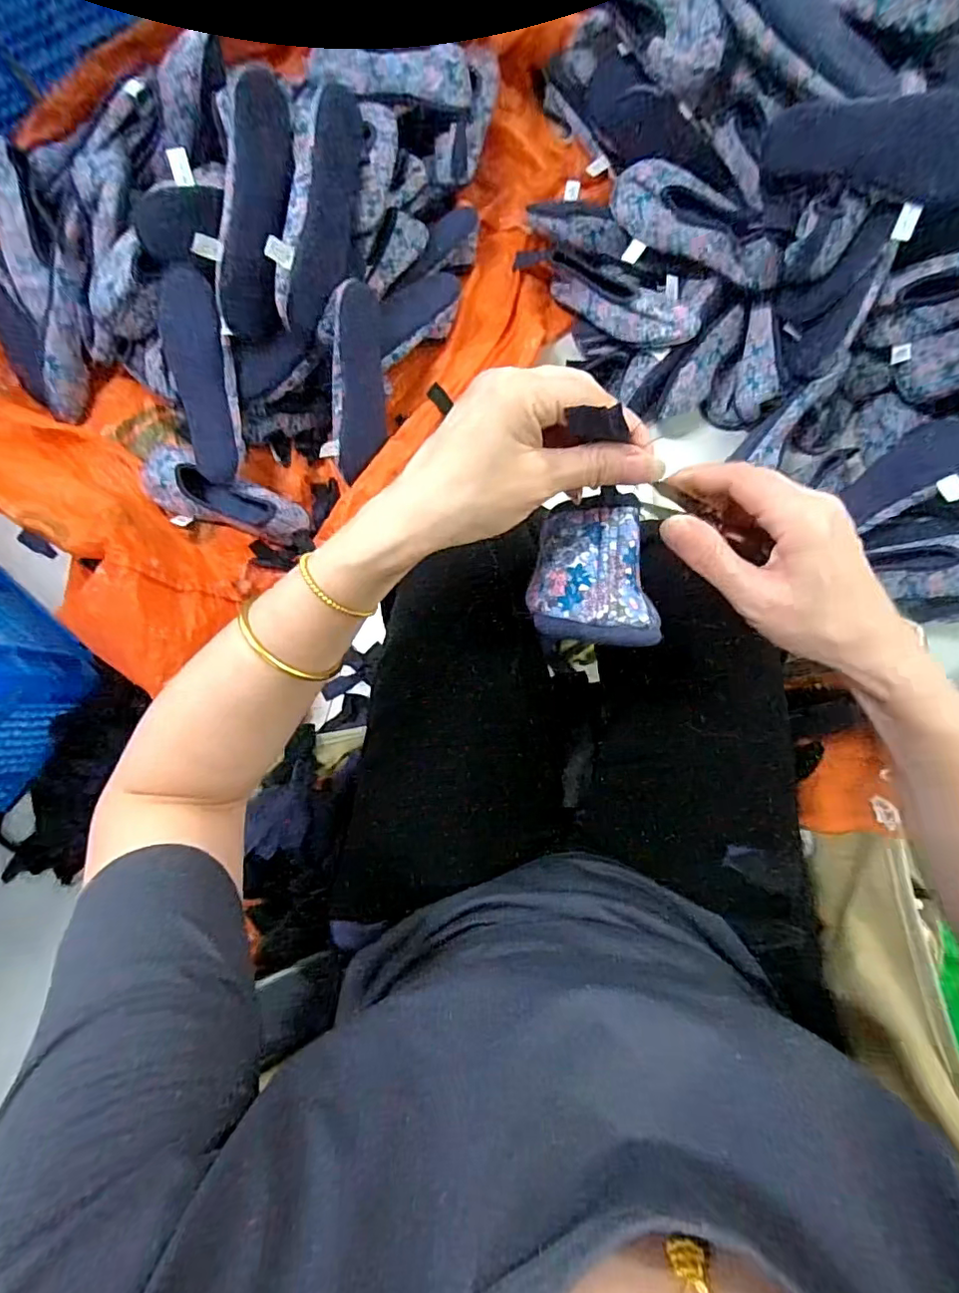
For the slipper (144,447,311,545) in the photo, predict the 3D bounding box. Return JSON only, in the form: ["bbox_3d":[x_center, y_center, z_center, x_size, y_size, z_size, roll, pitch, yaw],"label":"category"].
[{"bbox_3d":[-0.381,-0.214,0.831,0.234,0.054,0.093,25,86,6],"label":"slipper"}]

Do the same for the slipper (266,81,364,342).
[{"bbox_3d":[-0.207,-0.535,0.696,0.073,0.103,0.273,18,104,5],"label":"slipper"}]

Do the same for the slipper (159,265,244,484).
[{"bbox_3d":[-0.385,-0.369,0.787,0.092,0.041,0.262,-1,113,3],"label":"slipper"}]

